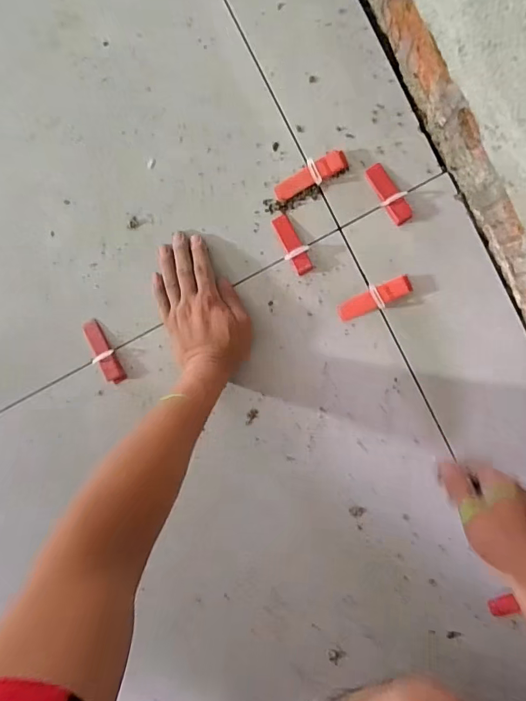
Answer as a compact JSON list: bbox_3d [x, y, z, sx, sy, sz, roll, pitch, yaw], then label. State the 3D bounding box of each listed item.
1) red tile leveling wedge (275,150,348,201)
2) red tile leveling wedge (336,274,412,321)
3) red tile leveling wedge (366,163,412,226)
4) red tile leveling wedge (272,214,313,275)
[{"bbox_3d":[0.055,-0.202,0.498,0.087,0.016,0.024,-26,92,9],"label":"red tile leveling wedge"},{"bbox_3d":[0.132,-0.060,0.508,0.087,0.017,0.021,-25,92,21],"label":"red tile leveling wedge"},{"bbox_3d":[0.144,-0.180,0.493,0.023,0.008,0.074,-33,91,9],"label":"red tile leveling wedge"},{"bbox_3d":[0.035,-0.125,0.510,0.020,0.010,0.073,-30,91,9],"label":"red tile leveling wedge"}]

